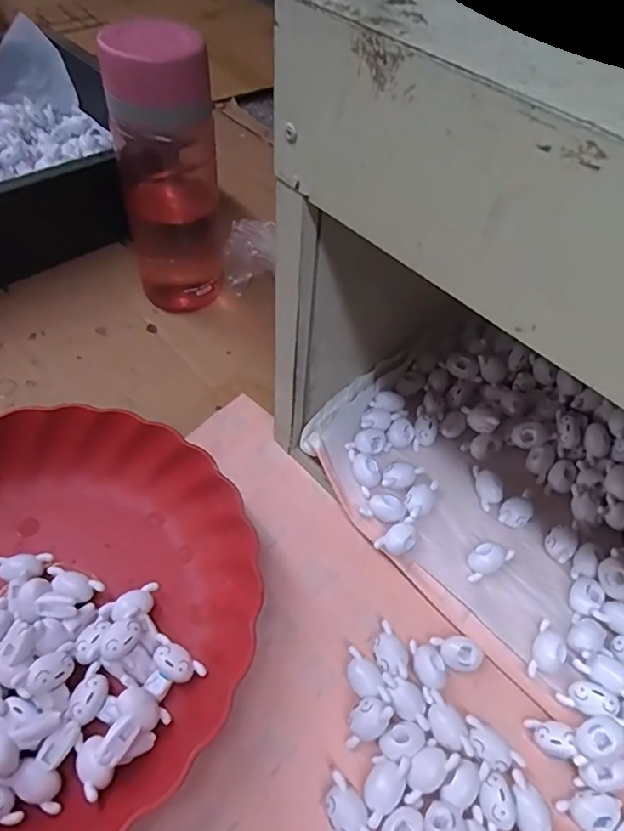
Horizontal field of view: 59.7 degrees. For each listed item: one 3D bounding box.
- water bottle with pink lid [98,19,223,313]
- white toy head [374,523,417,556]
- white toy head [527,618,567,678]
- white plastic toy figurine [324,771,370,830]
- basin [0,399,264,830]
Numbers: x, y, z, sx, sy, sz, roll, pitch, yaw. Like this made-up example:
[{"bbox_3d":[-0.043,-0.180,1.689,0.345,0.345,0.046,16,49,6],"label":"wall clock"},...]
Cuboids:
[{"bbox_3d":[-0.108,-0.173,0.419,0.082,0.198,0.065,-13,55,-15],"label":"water bottle with pink lid"},{"bbox_3d":[0.055,0.081,0.347,0.027,0.015,0.018,-36,63,-27],"label":"white toy head"},{"bbox_3d":[0.134,0.135,0.310,0.016,0.018,0.033,29,55,17],"label":"white toy head"},{"bbox_3d":[0.019,0.200,0.269,0.019,0.012,0.037,-36,63,-28],"label":"white plastic toy figurine"},{"bbox_3d":[-0.152,0.104,0.304,0.235,0.061,0.243,2,52,-3],"label":"basin"}]

